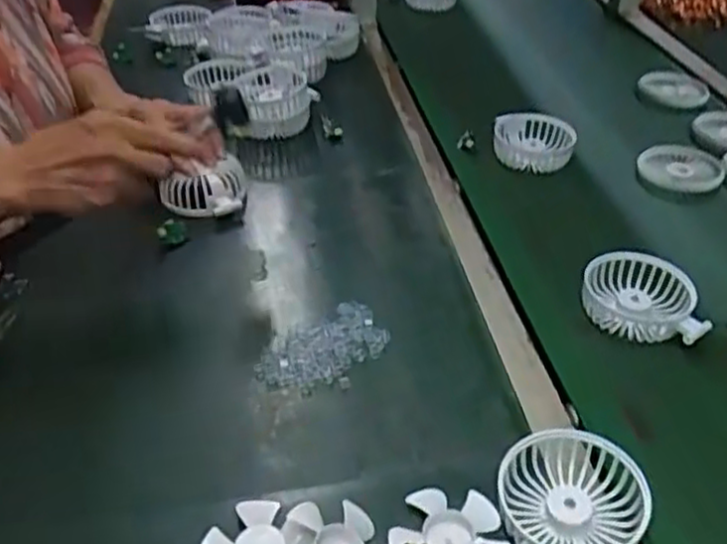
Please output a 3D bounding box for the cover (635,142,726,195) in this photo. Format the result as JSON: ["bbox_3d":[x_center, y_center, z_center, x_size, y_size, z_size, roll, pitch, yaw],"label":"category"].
[{"bbox_3d":[0.356,-0.119,0.827,0.088,0.008,0.099,13,39,13],"label":"cover"}]

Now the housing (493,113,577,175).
[{"bbox_3d":[0.194,-0.150,0.848,0.086,0.034,0.093,7,38,6],"label":"housing"}]

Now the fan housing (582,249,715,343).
[{"bbox_3d":[0.236,0.022,0.631,0.093,0.029,0.091,10,38,10],"label":"fan housing"}]

